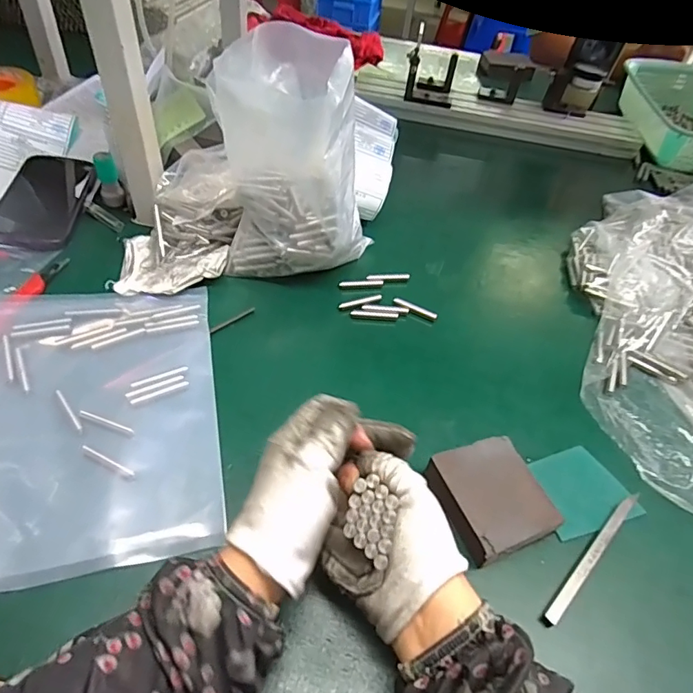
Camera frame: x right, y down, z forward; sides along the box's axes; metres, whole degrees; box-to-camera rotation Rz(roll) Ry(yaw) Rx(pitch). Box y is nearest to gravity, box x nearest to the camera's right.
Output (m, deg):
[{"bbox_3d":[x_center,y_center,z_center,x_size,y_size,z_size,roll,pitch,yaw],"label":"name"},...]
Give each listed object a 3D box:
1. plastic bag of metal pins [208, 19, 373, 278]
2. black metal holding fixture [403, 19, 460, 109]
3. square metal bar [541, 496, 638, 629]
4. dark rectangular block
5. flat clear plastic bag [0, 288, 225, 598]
[{"bbox_3d":[-0.048,-0.160,0.475,0.139,0.220,0.095,12,49,5],"label":"plastic bag of metal pins"},{"bbox_3d":[0.141,-0.458,0.801,0.084,0.096,0.082,6,48,0],"label":"black metal holding fixture"},{"bbox_3d":[0.181,0.149,0.356,0.133,0.010,0.010,-34,60,-30],"label":"square metal bar"},{"bbox_3d":[0.107,0.114,0.371,0.074,0.029,0.079,-16,52,-19],"label":"dark rectangular block"},{"bbox_3d":[-0.207,0.047,0.398,0.189,0.008,0.267,-8,50,-13],"label":"flat clear plastic bag"}]

